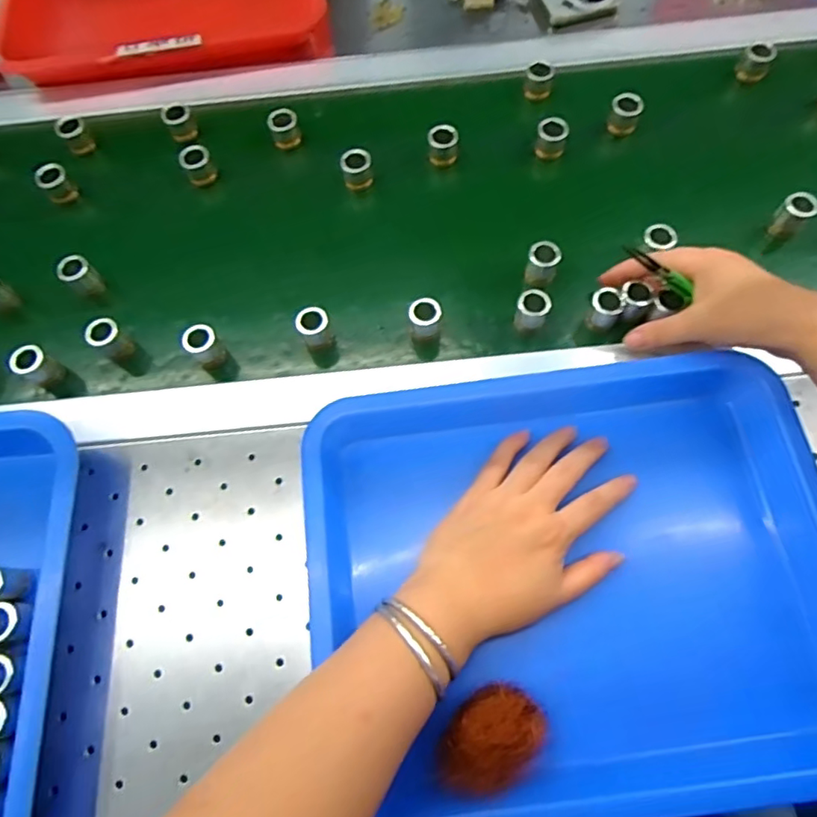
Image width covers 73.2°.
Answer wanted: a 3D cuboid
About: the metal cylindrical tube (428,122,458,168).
[{"bbox_3d":[0.031,-0.234,0.493,0.025,0.034,0.020,1,68,3],"label":"metal cylindrical tube"}]

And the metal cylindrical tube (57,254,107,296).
[{"bbox_3d":[-0.266,-0.106,0.451,0.023,0.033,0.023,-1,68,2],"label":"metal cylindrical tube"}]

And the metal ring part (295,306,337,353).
[{"bbox_3d":[-0.072,-0.061,0.427,0.024,0.036,0.019,-22,68,-6],"label":"metal ring part"}]

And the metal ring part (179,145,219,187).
[{"bbox_3d":[-0.188,-0.217,0.494,0.025,0.026,0.024,-1,68,2],"label":"metal ring part"}]

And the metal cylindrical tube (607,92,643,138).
[{"bbox_3d":[0.194,-0.263,0.494,0.025,0.029,0.023,21,70,11],"label":"metal cylindrical tube"}]

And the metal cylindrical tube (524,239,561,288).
[{"bbox_3d":[0.106,-0.113,0.435,0.023,0.032,0.021,-1,68,2],"label":"metal cylindrical tube"}]

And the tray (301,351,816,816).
[{"bbox_3d":[0.105,0.109,0.356,0.321,0.058,0.273,-8,68,0],"label":"tray"}]

